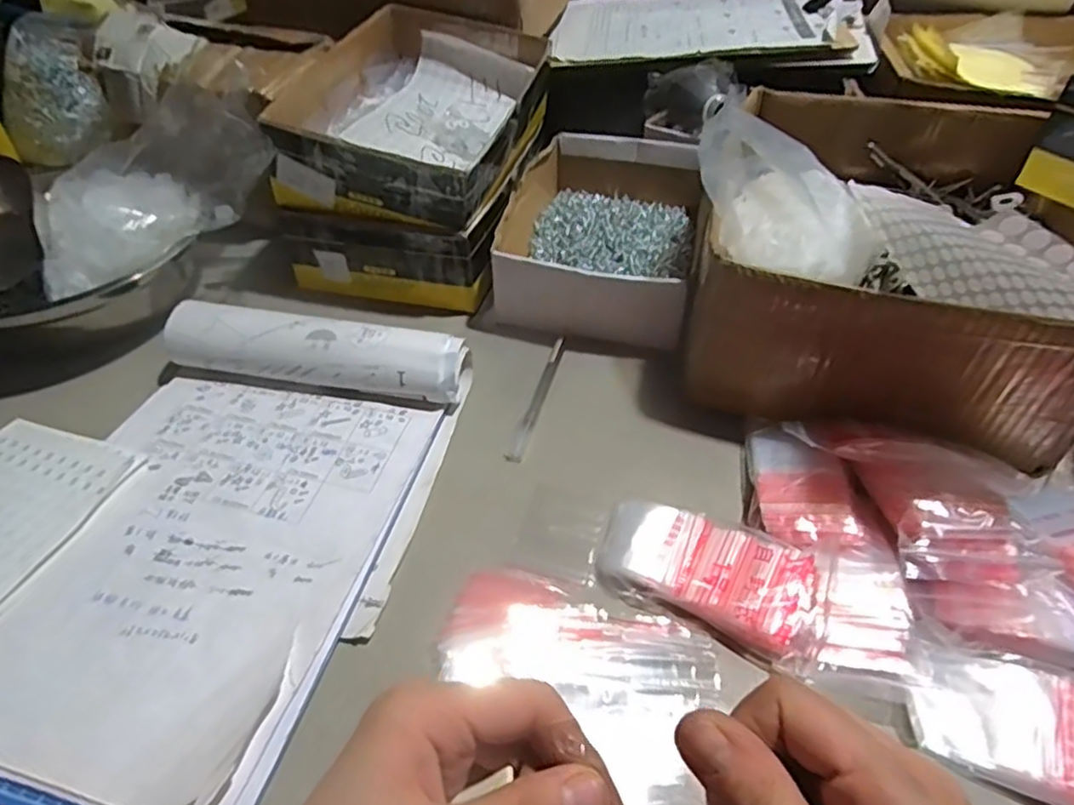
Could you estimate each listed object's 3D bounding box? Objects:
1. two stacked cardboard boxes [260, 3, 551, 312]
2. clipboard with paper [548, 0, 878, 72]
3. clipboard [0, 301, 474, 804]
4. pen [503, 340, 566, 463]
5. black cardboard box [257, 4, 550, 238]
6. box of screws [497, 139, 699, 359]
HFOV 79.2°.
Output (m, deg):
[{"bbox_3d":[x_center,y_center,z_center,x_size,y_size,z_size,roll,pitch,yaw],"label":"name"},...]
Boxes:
[{"bbox_3d":[-0.104,-0.234,0.607,0.183,0.143,0.274,8,45,9],"label":"two stacked cardboard boxes"},{"bbox_3d":[0.195,-0.437,0.747,0.344,0.031,0.214,2,45,4],"label":"clipboard with paper"},{"bbox_3d":[-0.195,0.062,0.386,0.225,0.048,0.314,10,46,11],"label":"clipboard"},{"bbox_3d":[0.003,-0.006,0.484,0.010,0.009,0.130,11,46,13],"label":"pen"},{"bbox_3d":[-0.102,-0.262,0.584,0.184,0.078,0.265,10,46,11],"label":"black cardboard box"},{"bbox_3d":[0.064,-0.165,0.607,0.172,0.061,0.253,4,45,6],"label":"box of screws"}]

